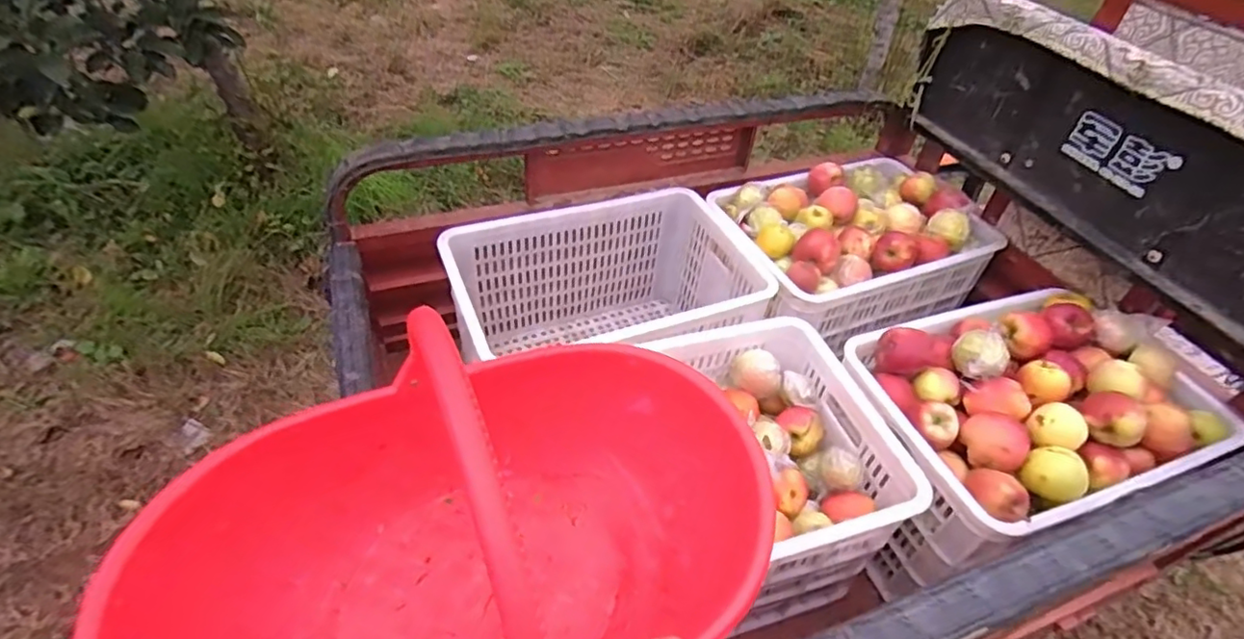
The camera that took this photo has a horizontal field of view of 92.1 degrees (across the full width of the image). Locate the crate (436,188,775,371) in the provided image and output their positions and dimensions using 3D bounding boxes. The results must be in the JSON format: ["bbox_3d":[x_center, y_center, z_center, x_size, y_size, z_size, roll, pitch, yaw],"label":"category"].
[{"bbox_3d":[-0.032,-0.007,1.168,0.527,0.309,0.340,-17,52,-15],"label":"crate"}]

